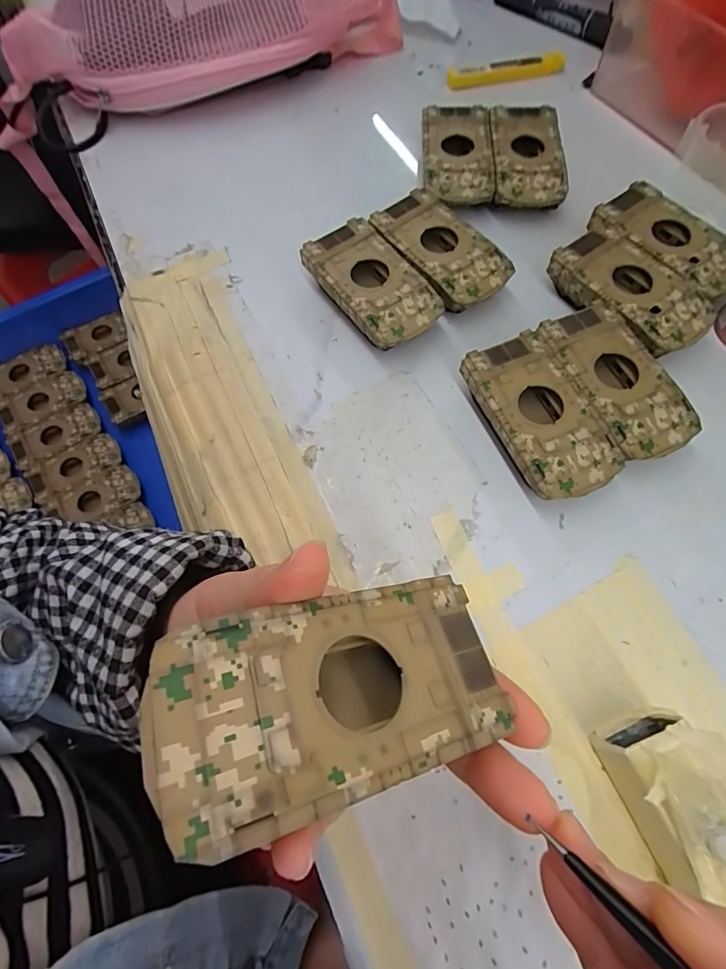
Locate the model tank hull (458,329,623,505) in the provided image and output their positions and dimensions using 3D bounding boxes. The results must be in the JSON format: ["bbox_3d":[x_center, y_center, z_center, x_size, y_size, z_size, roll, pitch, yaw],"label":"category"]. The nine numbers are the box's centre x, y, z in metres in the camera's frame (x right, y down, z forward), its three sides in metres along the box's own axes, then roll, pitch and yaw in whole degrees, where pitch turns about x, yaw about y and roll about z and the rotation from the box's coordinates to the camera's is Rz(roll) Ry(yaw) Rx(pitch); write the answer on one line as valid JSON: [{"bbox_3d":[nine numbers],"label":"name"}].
[{"bbox_3d":[0.097,-0.035,0.257,0.049,0.027,0.095,-23,69,-8],"label":"model tank hull"}]

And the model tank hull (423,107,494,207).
[{"bbox_3d":[0.069,-0.241,0.341,0.049,0.024,0.092,1,67,2],"label":"model tank hull"}]

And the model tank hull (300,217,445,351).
[{"bbox_3d":[0.007,-0.125,0.297,0.051,0.027,0.094,-33,71,-12],"label":"model tank hull"}]

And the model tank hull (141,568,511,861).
[{"bbox_3d":[-0.007,0.058,0.126,0.095,0.017,0.049,-3,58,-29],"label":"model tank hull"}]

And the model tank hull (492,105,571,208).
[{"bbox_3d":[0.120,-0.239,0.338,0.050,0.026,0.089,1,67,2],"label":"model tank hull"}]

